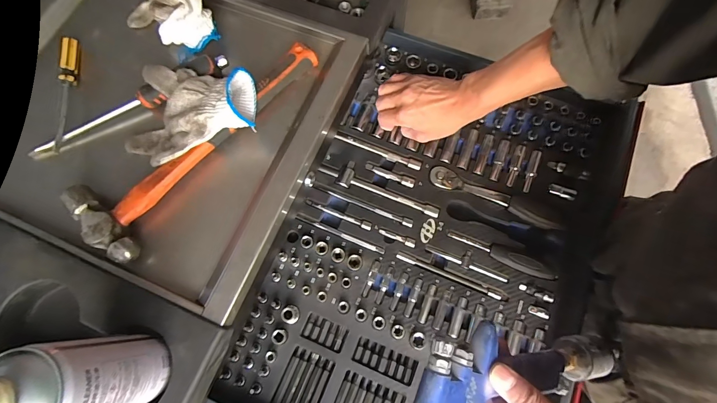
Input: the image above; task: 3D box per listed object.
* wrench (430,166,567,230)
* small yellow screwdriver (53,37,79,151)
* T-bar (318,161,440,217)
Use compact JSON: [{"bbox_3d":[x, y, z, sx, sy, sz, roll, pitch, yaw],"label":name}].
[{"bbox_3d":[0.193,-0.004,0.493,0.188,0.022,0.031,22,73,8],"label":"wrench"},{"bbox_3d":[-0.368,-0.139,0.442,0.014,0.015,0.159,-6,71,-2],"label":"small yellow screwdriver"},{"bbox_3d":[0.030,-0.024,0.499,0.178,0.011,0.037,19,72,6],"label":"T-bar"}]

